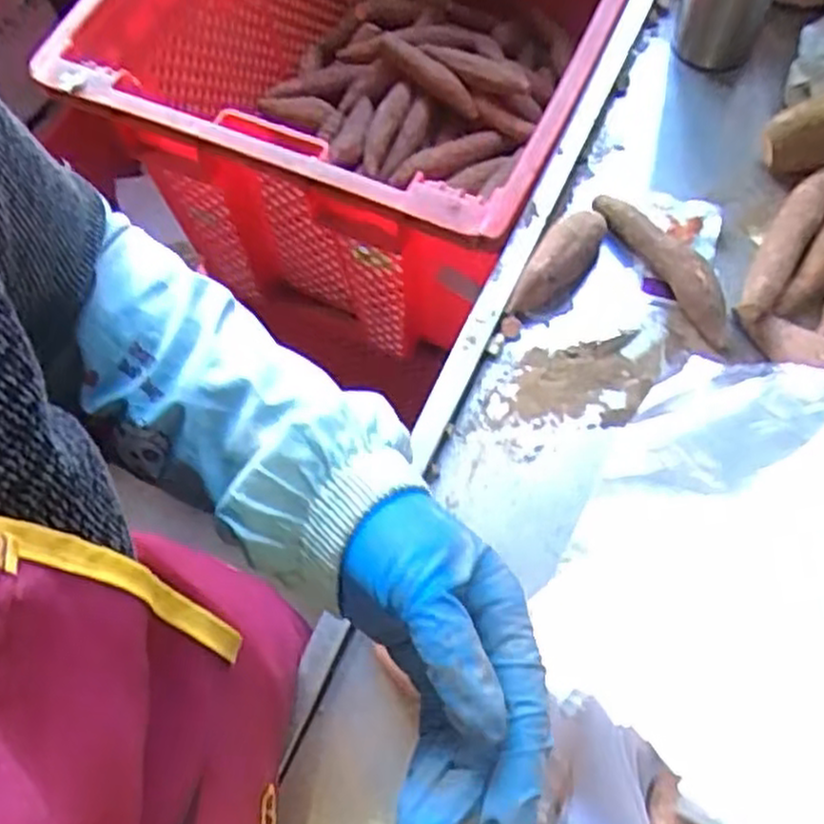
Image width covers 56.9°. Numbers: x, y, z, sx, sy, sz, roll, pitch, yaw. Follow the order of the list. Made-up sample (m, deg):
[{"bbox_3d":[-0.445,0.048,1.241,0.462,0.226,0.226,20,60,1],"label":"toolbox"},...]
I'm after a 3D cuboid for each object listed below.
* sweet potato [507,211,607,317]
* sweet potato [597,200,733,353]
[{"bbox_3d":[0.117,-0.116,0.599,0.039,0.030,0.112,27,68,13],"label":"sweet potato"},{"bbox_3d":[0.201,-0.122,0.600,0.038,0.034,0.171,-30,68,-12],"label":"sweet potato"}]

